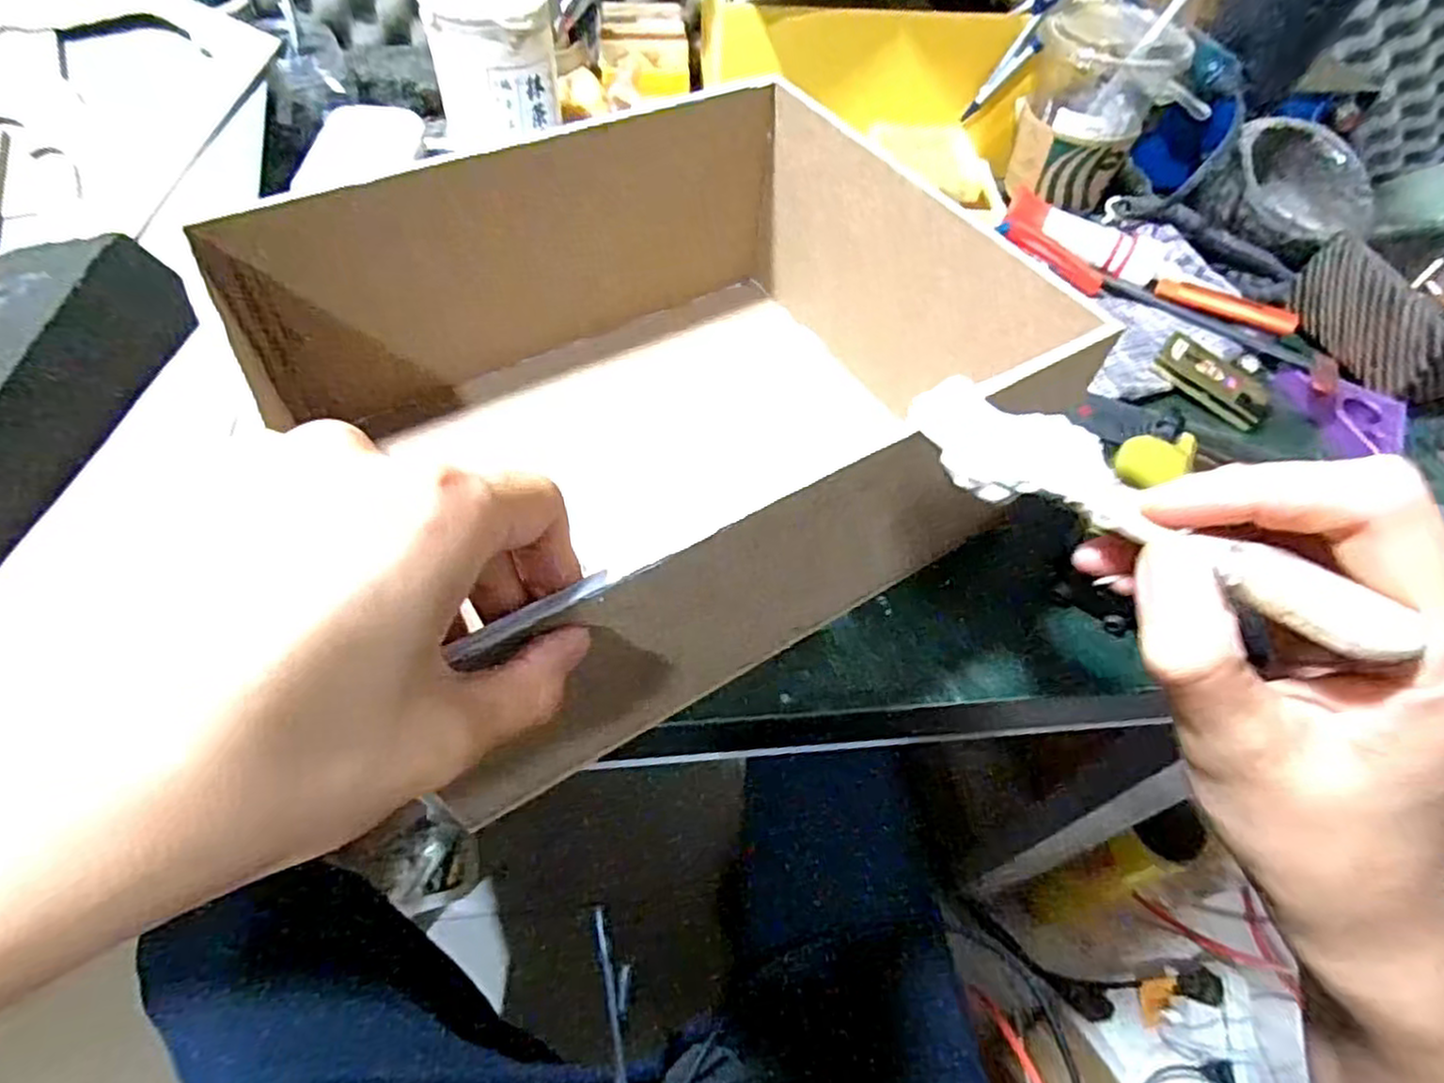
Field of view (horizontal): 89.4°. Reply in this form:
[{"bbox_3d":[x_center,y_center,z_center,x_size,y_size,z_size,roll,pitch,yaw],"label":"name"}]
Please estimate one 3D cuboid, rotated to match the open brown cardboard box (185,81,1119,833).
[{"bbox_3d":[-0.041,-0.079,0.346,0.276,0.135,0.273,-28,61,-22],"label":"open brown cardboard box"}]

